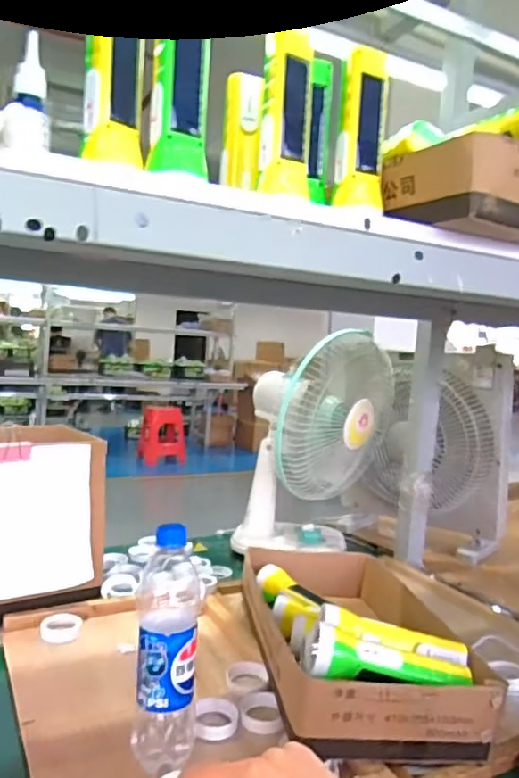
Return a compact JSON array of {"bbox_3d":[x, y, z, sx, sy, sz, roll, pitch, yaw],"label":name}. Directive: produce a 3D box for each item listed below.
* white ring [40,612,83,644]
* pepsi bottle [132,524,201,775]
[{"bbox_3d":[-0.275,0.331,0.828,0.055,0.022,0.053,2,5,-19],"label":"white ring"},{"bbox_3d":[-0.091,0.257,0.587,0.062,0.227,0.056,3,5,-7],"label":"pepsi bottle"}]

